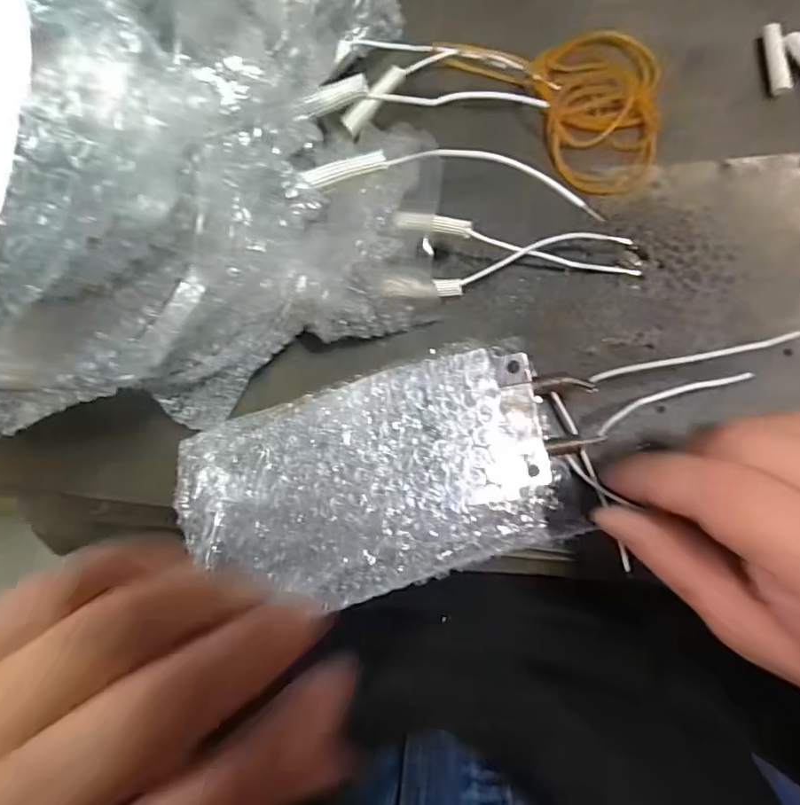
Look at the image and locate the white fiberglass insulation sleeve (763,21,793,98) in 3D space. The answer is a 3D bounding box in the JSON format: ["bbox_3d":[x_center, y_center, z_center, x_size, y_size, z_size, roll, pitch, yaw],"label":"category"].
[{"bbox_3d":[0.181,-0.165,0.254,0.009,0.005,0.034,-4,83,6],"label":"white fiberglass insulation sleeve"}]

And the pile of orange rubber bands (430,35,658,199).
[{"bbox_3d":[0.081,-0.153,0.249,0.106,0.034,0.074,34,88,9],"label":"pile of orange rubber bands"}]

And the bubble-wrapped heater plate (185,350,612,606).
[{"bbox_3d":[-0.009,0.033,0.223,0.165,0.018,0.087,-17,82,4],"label":"bubble-wrapped heater plate"}]

